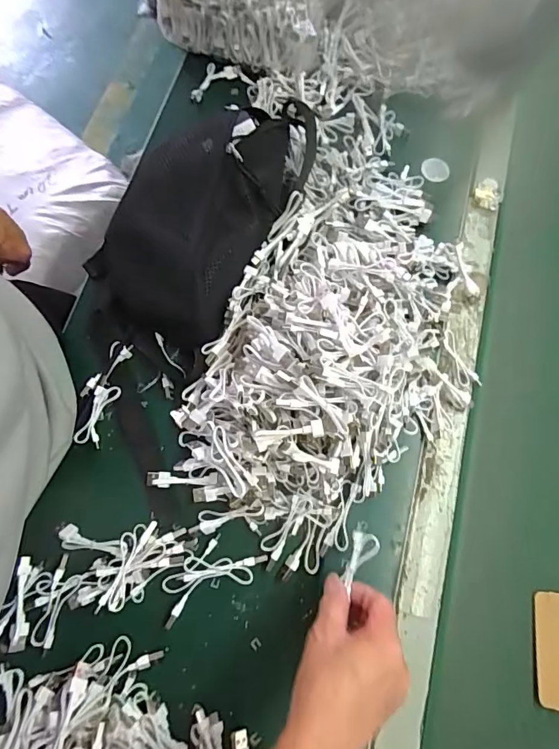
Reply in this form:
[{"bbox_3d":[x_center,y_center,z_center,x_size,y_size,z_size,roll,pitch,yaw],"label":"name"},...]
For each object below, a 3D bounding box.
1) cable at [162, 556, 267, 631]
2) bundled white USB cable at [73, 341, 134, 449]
[{"bbox_3d":[-0.063,0.185,0.415,0.101,0.012,0.043,-27,73,-10],"label":"cable"},{"bbox_3d":[-0.180,0.018,0.463,0.034,0.016,0.108,19,71,5],"label":"bundled white USB cable"}]

